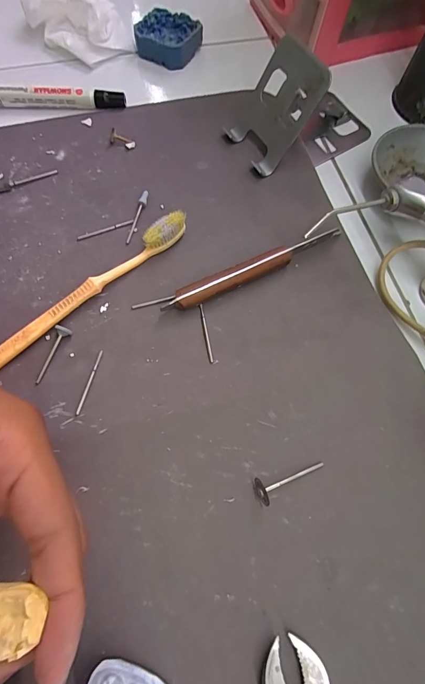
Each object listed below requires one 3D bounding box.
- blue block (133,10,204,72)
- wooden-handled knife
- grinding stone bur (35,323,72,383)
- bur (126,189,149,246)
[{"bbox_3d":[-0.041,-0.302,0.338,0.055,0.022,0.057,30,72,9],"label":"blue block"},{"bbox_3d":[0.033,-0.053,0.246,0.144,0.016,0.012,-24,72,-10],"label":"wooden-handled knife"},{"bbox_3d":[-0.106,0.008,0.221,0.008,0.011,0.039,22,71,6],"label":"grinding stone bur"},{"bbox_3d":[-0.058,-0.097,0.263,0.005,0.005,0.047,12,70,3],"label":"bur"}]

